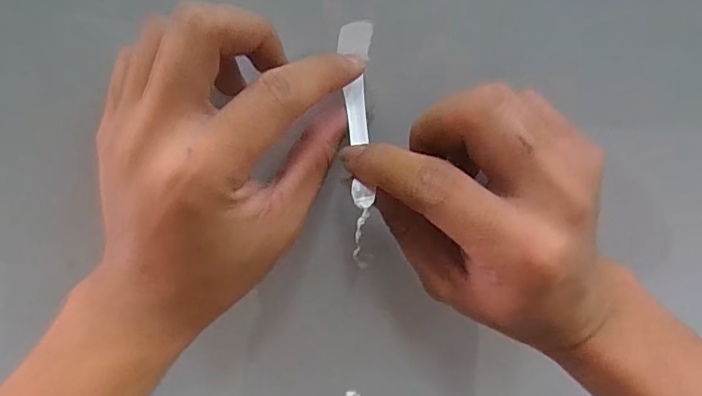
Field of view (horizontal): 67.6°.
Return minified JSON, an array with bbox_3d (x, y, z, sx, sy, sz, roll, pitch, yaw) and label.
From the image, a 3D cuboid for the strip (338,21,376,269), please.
[{"bbox_3d":[0.003,-0.025,0.226,0.014,0.106,0.012,0,-13,-3],"label":"strip"}]

